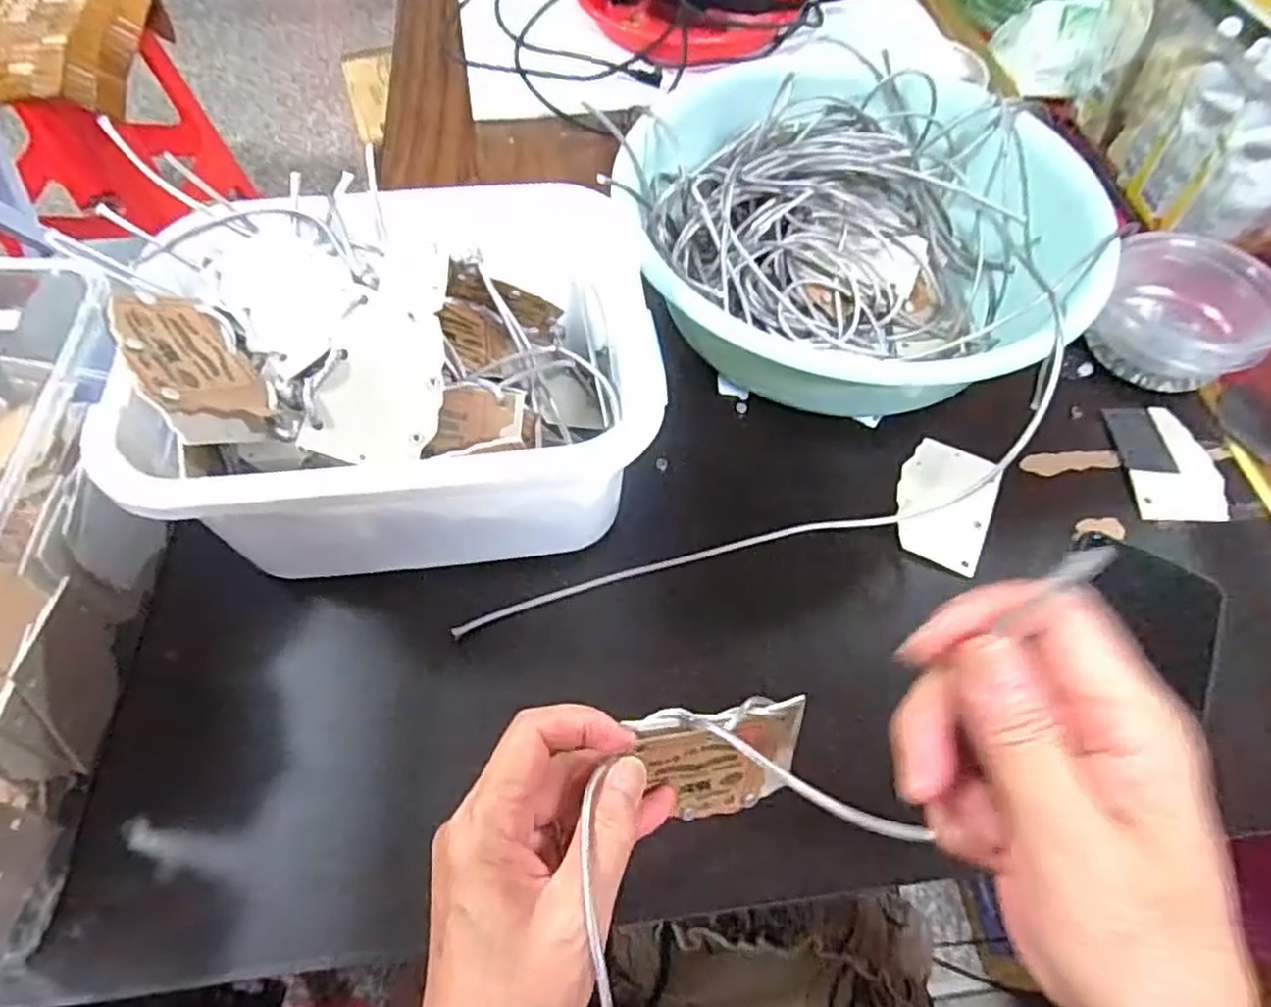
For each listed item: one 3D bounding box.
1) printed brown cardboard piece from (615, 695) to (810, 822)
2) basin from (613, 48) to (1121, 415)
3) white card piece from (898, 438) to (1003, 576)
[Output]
[{"bbox_3d":[0.038,0.111,0.314,0.074,0.055,0.011,-8,29,-19],"label":"printed brown cardboard piece"},{"bbox_3d":[0.141,-0.172,0.497,0.291,0.100,0.260,-17,61,-10],"label":"basin"},{"bbox_3d":[0.189,-0.002,0.448,0.054,0.005,0.086,20,61,15],"label":"white card piece"}]

